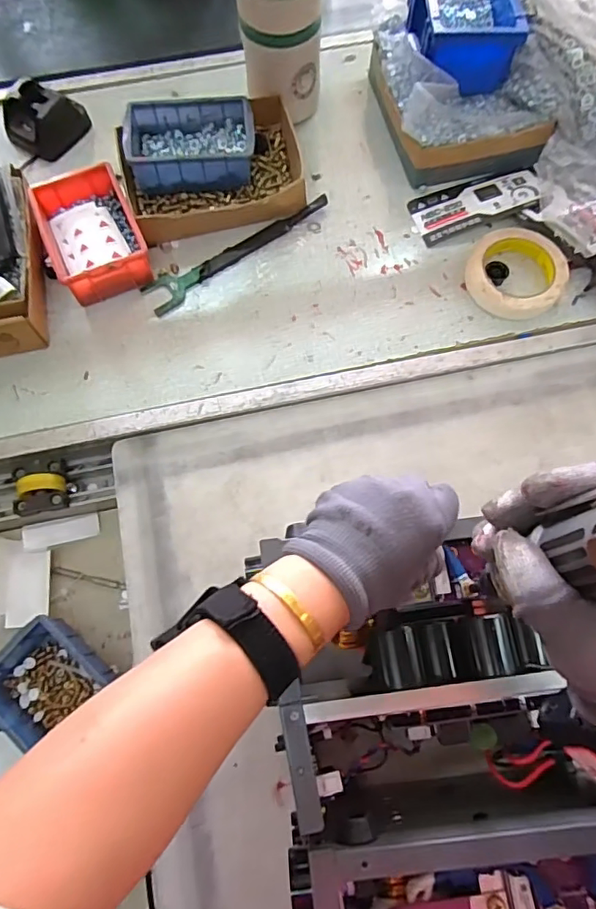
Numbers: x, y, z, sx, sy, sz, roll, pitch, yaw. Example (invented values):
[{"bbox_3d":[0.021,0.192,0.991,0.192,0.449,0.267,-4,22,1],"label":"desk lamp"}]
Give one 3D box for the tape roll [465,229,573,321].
[{"bbox_3d":[0.242,-0.201,0.590,0.103,0.033,0.104,0,72,1],"label":"tape roll"}]

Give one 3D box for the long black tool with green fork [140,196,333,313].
[{"bbox_3d":[-0.070,-0.239,0.620,0.238,0.011,0.039,-34,75,-10],"label":"long black tool with green fork"}]

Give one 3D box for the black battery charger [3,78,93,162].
[{"bbox_3d":[-0.323,-0.423,0.672,0.084,0.043,0.089,33,75,11],"label":"black battery charger"}]

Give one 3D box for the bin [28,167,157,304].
[{"bbox_3d":[-0.235,-0.254,0.607,0.098,0.051,0.159,-23,73,-7],"label":"bin"}]

